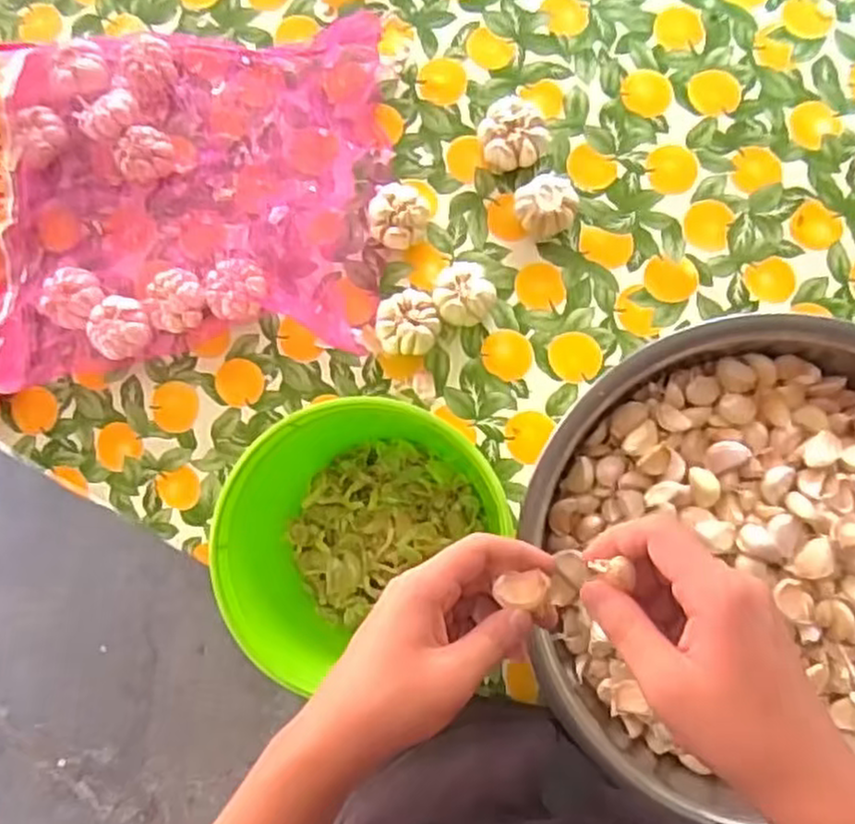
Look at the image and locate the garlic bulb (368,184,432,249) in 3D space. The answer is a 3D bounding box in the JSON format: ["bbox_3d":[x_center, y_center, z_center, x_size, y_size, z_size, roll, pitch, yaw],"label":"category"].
[{"bbox_3d":[-0.026,-0.184,0.702,0.056,0.036,0.061,-2,82,5],"label":"garlic bulb"}]

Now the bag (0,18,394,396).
[{"bbox_3d":[-0.441,-0.196,0.731,0.785,0.062,0.382,0,83,5],"label":"bag"}]

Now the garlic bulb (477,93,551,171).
[{"bbox_3d":[0.081,-0.258,0.698,0.063,0.033,0.061,-1,83,5],"label":"garlic bulb"}]

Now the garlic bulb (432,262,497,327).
[{"bbox_3d":[0.033,-0.108,0.685,0.053,0.038,0.056,-1,83,5],"label":"garlic bulb"}]

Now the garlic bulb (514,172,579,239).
[{"bbox_3d":[0.110,-0.190,0.689,0.056,0.035,0.056,0,83,5],"label":"garlic bulb"}]

